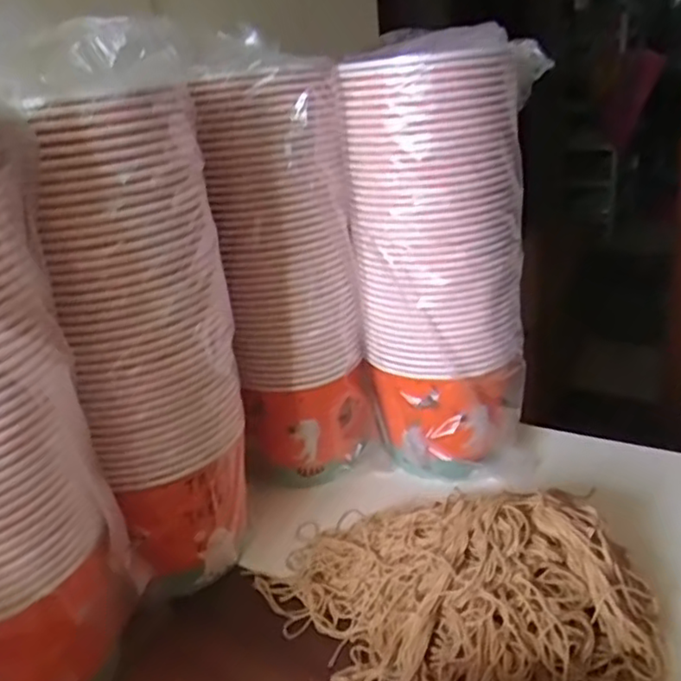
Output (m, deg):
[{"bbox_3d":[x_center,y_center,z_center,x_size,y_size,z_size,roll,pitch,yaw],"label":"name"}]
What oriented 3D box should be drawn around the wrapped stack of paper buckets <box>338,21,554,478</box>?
[{"bbox_3d":[0.104,-0.077,0.658,0.138,0.402,0.144,15,32,40],"label":"wrapped stack of paper buckets"}]

